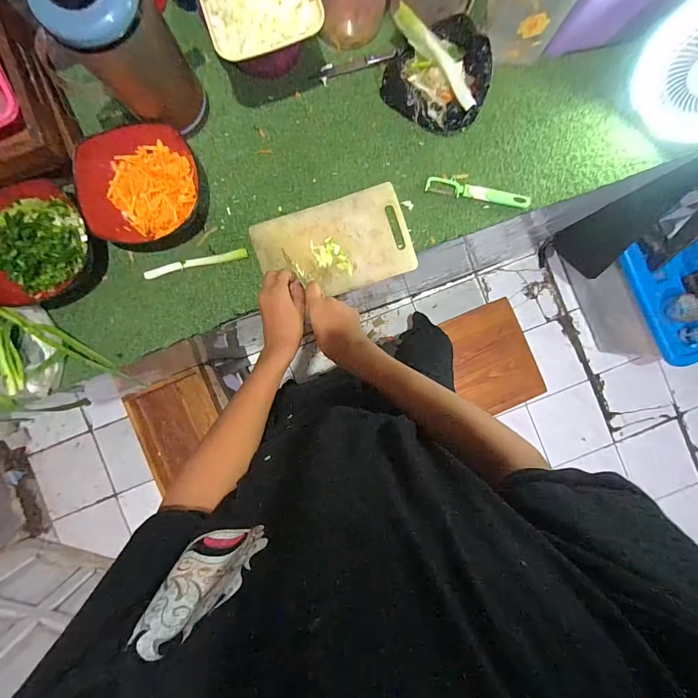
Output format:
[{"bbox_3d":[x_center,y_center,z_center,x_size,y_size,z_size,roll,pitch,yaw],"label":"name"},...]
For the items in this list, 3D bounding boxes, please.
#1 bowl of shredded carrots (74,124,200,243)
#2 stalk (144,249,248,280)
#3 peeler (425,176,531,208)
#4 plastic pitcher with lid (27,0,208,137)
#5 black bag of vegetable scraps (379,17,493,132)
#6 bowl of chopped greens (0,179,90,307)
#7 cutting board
[{"bbox_3d":[-0.327,-0.271,0.578,0.167,0.052,0.183,0,90,-2],"label":"bowl of shredded carrots"},{"bbox_3d":[-0.252,-0.142,0.602,0.168,0.006,0.016,-13,90,-2],"label":"stalk"},{"bbox_3d":[0.213,-0.259,0.601,0.170,0.011,0.027,13,89,-2],"label":"peeler"},{"bbox_3d":[-0.282,-0.383,0.480,0.120,0.203,0.105,-27,91,-2],"label":"plastic pitcher with lid"},{"bbox_3d":[0.141,-0.417,0.565,0.127,0.072,0.143,-38,91,-2],"label":"black bag of vegetable scraps"},{"bbox_3d":[-0.502,-0.169,0.570,0.171,0.053,0.157,0,90,-2],"label":"bowl of chopped greens"},{"bbox_3d":[-0.022,-0.167,0.595,0.243,0.012,0.148,-18,91,-2],"label":"cutting board"}]

